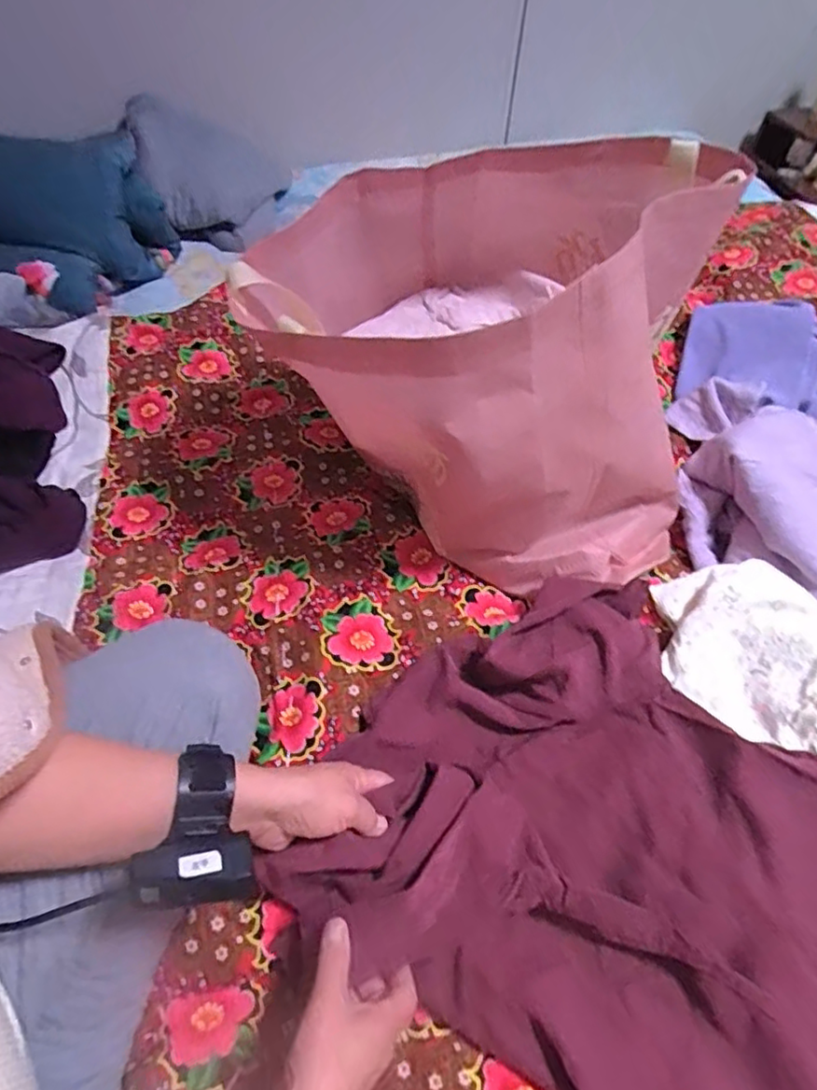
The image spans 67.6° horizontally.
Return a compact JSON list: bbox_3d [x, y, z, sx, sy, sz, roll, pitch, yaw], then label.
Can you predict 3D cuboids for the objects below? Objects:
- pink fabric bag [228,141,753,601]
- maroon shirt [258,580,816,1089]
[{"bbox_3d":[0.064,-0.185,0.628,0.433,0.317,0.359,-3,53,-5],"label":"pink fabric bag"},{"bbox_3d":[0.204,0.262,0.466,0.527,0.091,0.366,27,57,17],"label":"maroon shirt"}]

